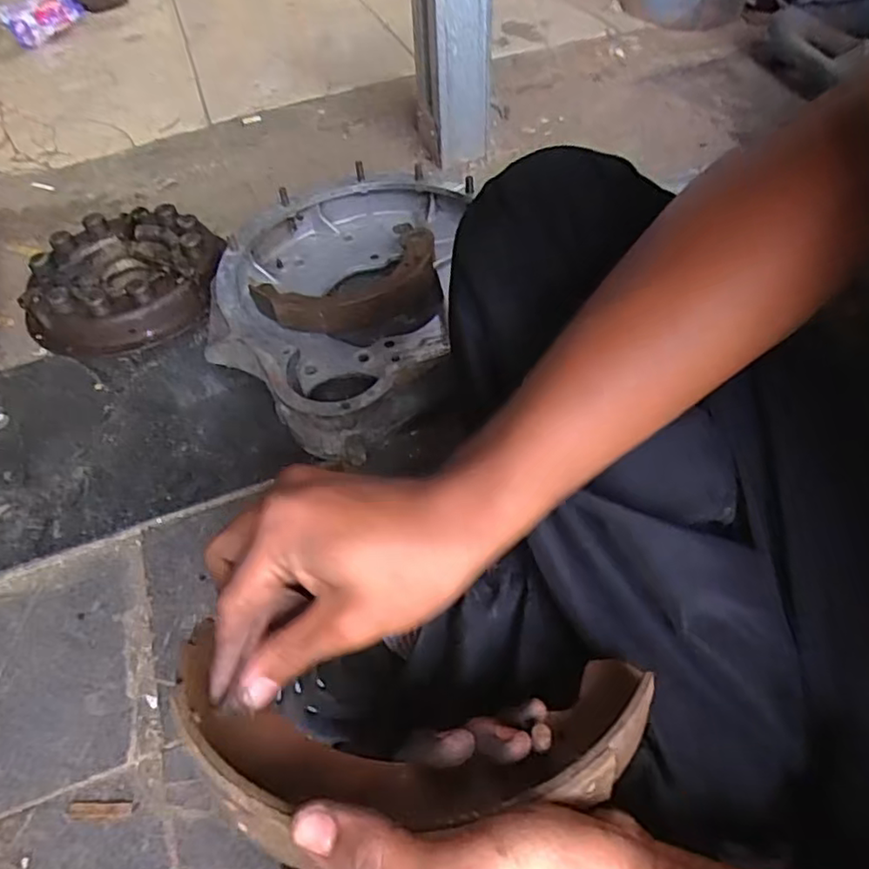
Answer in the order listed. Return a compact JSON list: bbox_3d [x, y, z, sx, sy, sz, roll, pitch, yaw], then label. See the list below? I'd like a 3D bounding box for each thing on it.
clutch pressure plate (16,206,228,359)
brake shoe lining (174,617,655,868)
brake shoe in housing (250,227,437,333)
[{"bbox_3d":[-0.391,-0.198,0.787,0.218,0.060,0.216,-2,53,3],"label":"clutch pressure plate"},{"bbox_3d":[-0.014,0.121,0.269,0.217,0.028,0.088,3,43,3],"label":"brake shoe lining"},{"bbox_3d":[-0.092,-0.185,0.745,0.230,0.041,0.134,-25,55,-14],"label":"brake shoe in housing"}]

